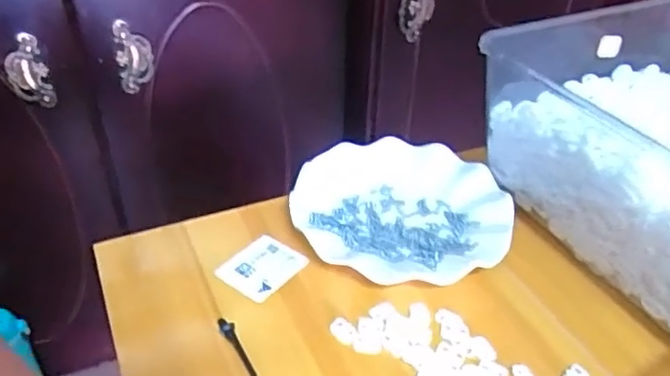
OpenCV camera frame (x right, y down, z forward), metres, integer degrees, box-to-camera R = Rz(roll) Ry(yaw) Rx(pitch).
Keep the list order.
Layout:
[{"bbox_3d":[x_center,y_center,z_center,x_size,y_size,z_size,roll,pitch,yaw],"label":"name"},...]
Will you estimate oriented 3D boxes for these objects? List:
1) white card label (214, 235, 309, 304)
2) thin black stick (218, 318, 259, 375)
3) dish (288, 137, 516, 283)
[{"bbox_3d":[-0.058,0.064,0.488,0.048,0.004,0.059,31,48,28],"label":"white card label"},{"bbox_3d":[-0.053,0.123,0.402,0.008,0.008,0.100,-19,42,-26],"label":"thin black stick"},{"bbox_3d":[0.060,0.015,0.528,0.182,0.020,0.170,2,37,-1],"label":"dish"}]

